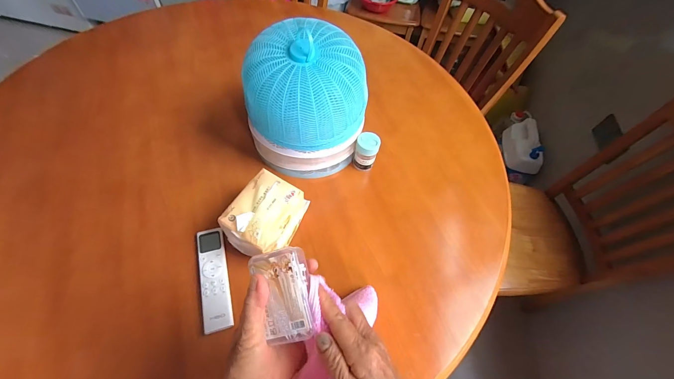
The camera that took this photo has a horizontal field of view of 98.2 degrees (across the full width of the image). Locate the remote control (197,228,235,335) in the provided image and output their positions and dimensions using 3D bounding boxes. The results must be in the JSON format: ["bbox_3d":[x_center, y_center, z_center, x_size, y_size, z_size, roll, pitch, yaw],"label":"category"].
[{"bbox_3d":[-0.211,0.151,0.506,0.046,0.021,0.176,-13,61,-12],"label":"remote control"}]

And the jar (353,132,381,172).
[{"bbox_3d":[0.064,-0.081,0.637,0.048,0.077,0.047,2,59,-3],"label":"jar"}]

